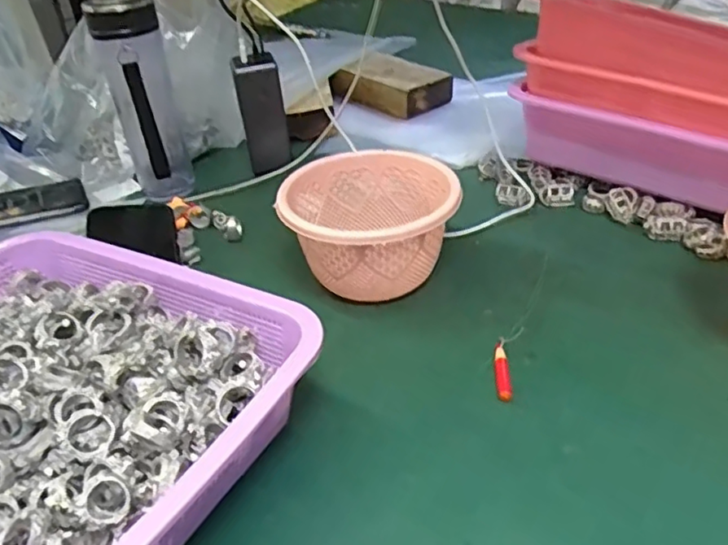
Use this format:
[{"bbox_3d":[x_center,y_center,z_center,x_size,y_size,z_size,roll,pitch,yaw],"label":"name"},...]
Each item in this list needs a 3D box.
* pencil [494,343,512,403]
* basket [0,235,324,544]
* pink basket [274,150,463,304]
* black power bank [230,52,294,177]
[{"bbox_3d":[0.100,0.074,0.456,0.010,0.015,0.050,-2,34,7],"label":"pencil"},{"bbox_3d":[-0.191,0.081,0.407,0.305,0.082,0.235,14,41,27],"label":"basket"},{"bbox_3d":[0.005,-0.032,0.546,0.138,0.095,0.134,-5,34,3],"label":"pink basket"},{"bbox_3d":[-0.116,-0.186,0.731,0.051,0.124,0.032,-18,37,-15],"label":"black power bank"}]

